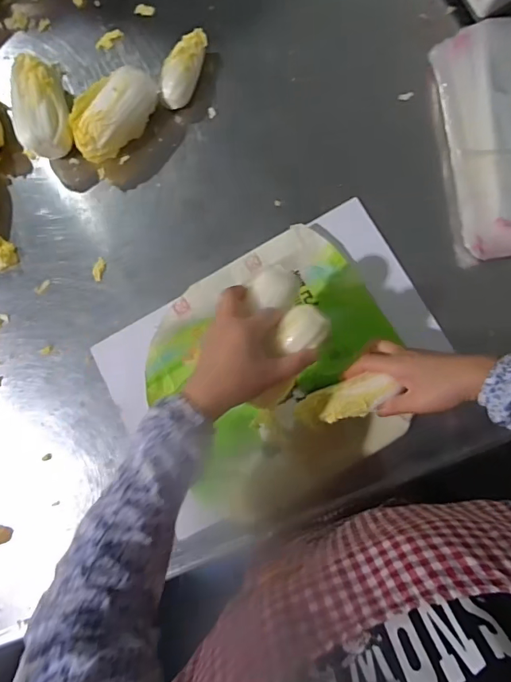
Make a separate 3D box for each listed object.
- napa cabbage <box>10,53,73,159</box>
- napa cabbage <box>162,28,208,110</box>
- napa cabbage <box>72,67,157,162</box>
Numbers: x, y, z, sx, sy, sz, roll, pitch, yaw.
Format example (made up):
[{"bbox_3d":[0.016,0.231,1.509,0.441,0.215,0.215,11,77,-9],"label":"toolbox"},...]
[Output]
[{"bbox_3d":[-0.315,-0.347,0.663,0.081,0.073,0.151,-11,82,5],"label":"napa cabbage"},{"bbox_3d":[-0.108,-0.406,0.670,0.051,0.044,0.119,18,85,9],"label":"napa cabbage"},{"bbox_3d":[-0.209,-0.333,0.654,0.143,0.074,0.083,-42,80,0],"label":"napa cabbage"}]

